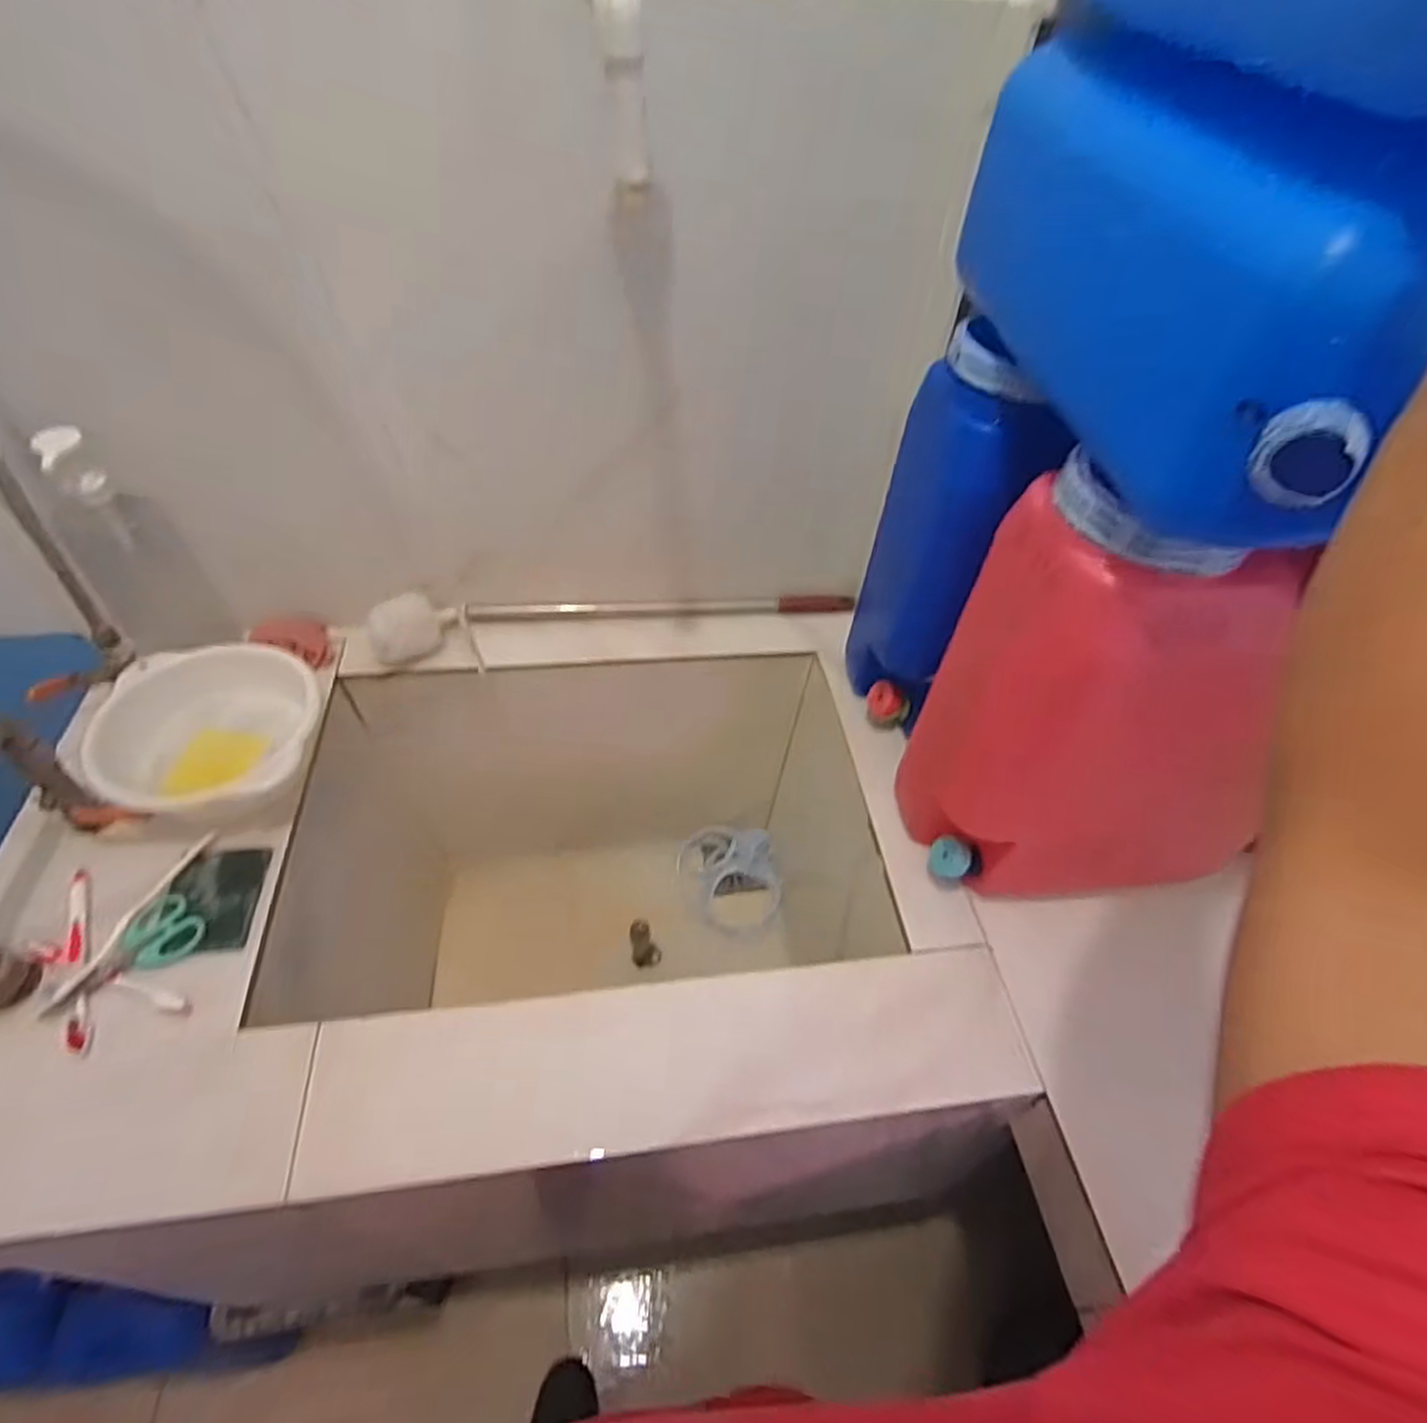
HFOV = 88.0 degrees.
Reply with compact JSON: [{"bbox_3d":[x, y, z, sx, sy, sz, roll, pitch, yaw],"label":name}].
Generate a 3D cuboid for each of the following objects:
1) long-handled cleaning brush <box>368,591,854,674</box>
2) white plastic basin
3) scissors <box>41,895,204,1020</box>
[{"bbox_3d":[-0.115,-0.121,0.920,0.594,0.075,0.067,-6,51,-9],"label":"long-handled cleaning brush"},{"bbox_3d":[-0.508,0.028,0.753,0.198,0.078,0.195,2,50,-2],"label":"white plastic basin"},{"bbox_3d":[-0.501,0.215,0.631,0.057,0.012,0.120,30,55,20],"label":"scissors"}]

